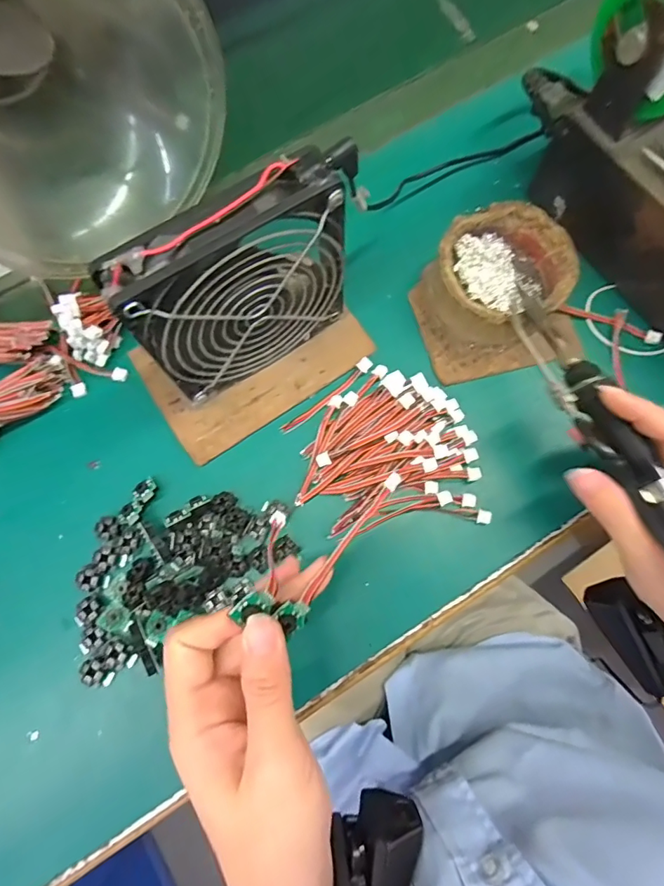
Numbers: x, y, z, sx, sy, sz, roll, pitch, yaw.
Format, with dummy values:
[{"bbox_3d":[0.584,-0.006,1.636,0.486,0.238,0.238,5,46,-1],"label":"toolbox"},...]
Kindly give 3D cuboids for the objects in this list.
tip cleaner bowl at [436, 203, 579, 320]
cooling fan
[{"bbox_3d":[0.111,-0.111,0.307,0.081,0.041,0.080,0,77,0],"label":"tip cleaner bowl"},{"bbox_3d":[-0.044,-0.082,0.257,0.123,0.126,0.031,-32,79,-7],"label":"cooling fan"}]

